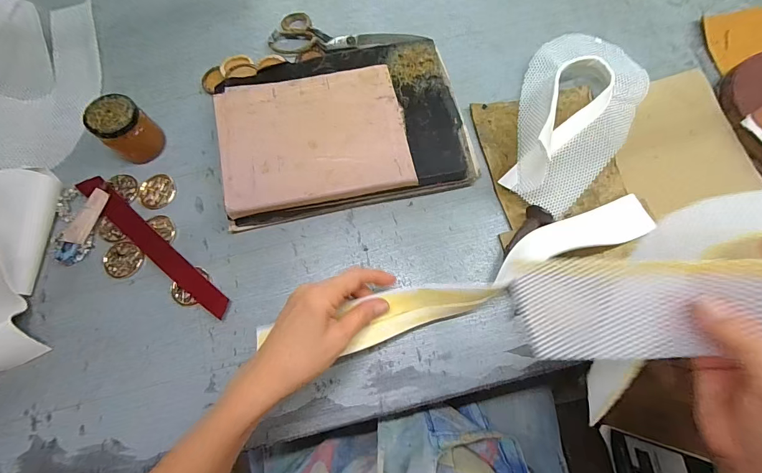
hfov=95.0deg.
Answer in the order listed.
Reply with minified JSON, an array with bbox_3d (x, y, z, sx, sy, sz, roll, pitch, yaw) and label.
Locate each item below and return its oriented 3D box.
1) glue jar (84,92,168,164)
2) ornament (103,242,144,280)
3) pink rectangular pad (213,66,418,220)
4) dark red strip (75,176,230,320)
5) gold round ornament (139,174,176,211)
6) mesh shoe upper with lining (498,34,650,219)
[{"bbox_3d":[-0.312,-0.132,0.432,0.055,0.066,0.051,-1,72,2],"label":"glue jar"},{"bbox_3d":[-0.310,0.027,0.418,0.046,0.004,0.042,-1,72,2],"label":"ornament"},{"bbox_3d":[-0.083,-0.120,0.422,0.221,0.008,0.167,-9,72,-1],"label":"pink rectangular pad"},{"bbox_3d":[-0.278,0.009,0.422,0.250,0.011,0.028,38,84,13],"label":"dark red strip"},{"bbox_3d":[-0.284,-0.057,0.444,0.044,0.009,0.044,-1,72,2],"label":"gold round ornament"},{"bbox_3d":[0.247,-0.170,0.422,0.144,0.084,0.288,27,73,10],"label":"mesh shoe upper with lining"}]

